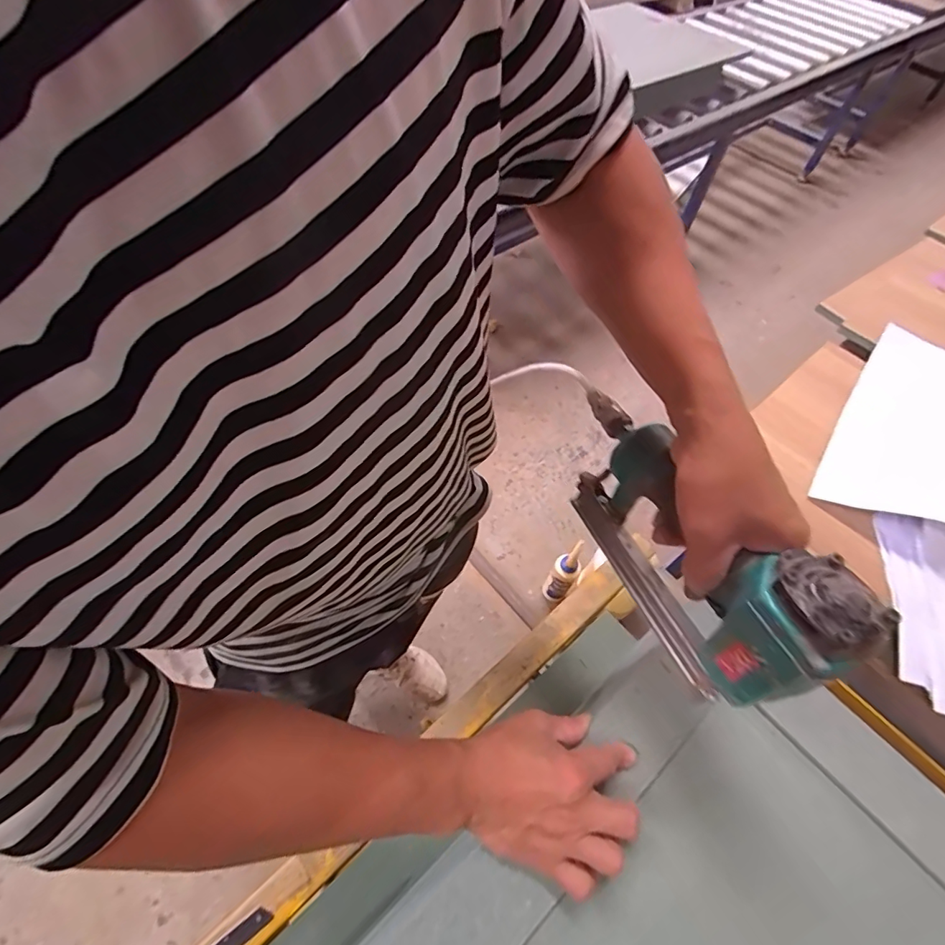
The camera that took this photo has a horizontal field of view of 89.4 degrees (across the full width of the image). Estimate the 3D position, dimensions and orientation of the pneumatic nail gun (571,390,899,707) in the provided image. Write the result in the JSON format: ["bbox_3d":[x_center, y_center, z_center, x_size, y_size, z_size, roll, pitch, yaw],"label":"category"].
[{"bbox_3d":[0.155,0.042,0.369,0.051,0.170,0.241,-15,61,-14],"label":"pneumatic nail gun"}]

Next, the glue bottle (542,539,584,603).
[{"bbox_3d":[0.223,0.247,1.161,0.058,0.239,0.063,2,58,-4],"label":"glue bottle"}]

